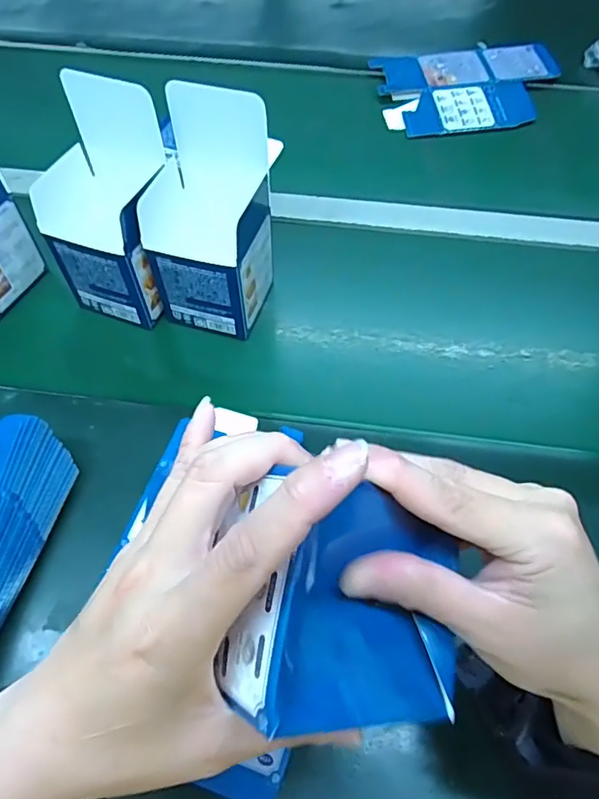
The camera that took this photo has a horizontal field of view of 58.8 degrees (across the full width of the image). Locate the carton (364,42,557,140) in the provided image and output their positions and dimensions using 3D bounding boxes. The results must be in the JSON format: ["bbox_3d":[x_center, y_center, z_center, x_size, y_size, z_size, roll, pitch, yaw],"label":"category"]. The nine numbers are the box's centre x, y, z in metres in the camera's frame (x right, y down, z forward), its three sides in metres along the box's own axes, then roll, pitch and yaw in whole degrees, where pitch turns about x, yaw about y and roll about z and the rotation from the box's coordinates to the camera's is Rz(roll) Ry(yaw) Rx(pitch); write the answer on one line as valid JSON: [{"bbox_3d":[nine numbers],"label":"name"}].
[{"bbox_3d":[0.222,-0.404,0.691,0.234,0.028,0.152,-10,61,-7],"label":"carton"}]

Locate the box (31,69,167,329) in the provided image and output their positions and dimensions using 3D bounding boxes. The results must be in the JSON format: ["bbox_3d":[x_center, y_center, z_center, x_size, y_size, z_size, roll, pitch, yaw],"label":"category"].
[{"bbox_3d":[-0.165,-0.163,0.454,0.093,0.171,0.095,20,62,10],"label":"box"}]

